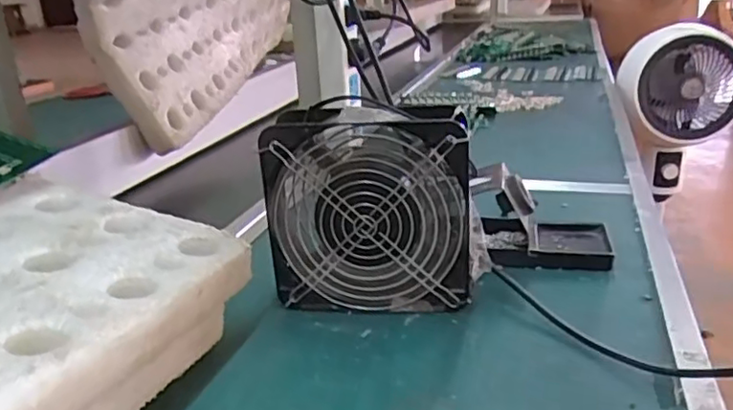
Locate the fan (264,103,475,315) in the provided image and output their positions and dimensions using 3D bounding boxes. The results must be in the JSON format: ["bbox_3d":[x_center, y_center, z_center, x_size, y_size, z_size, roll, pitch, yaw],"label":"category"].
[{"bbox_3d":[0.006,0.004,0.483,0.157,0.155,0.054,0,22,9],"label":"fan"}]

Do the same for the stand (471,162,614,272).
[{"bbox_3d":[0.153,0.008,0.560,0.128,0.074,0.076,2,22,14],"label":"stand"}]

